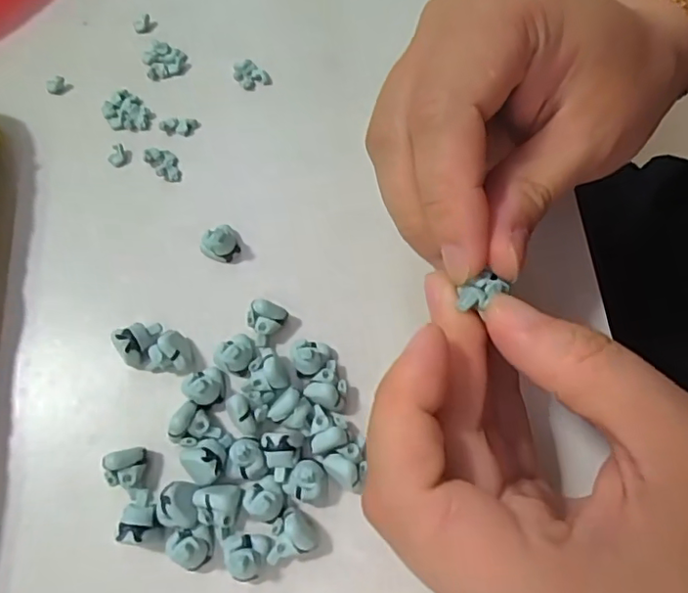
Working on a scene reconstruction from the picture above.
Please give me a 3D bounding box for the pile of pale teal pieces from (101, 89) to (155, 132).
[{"bbox_3d":[-0.080,-0.068,0.206,0.015,0.004,0.019,-42,75,-14],"label":"pile of pale teal pieces"}]

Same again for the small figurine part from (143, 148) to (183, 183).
[{"bbox_3d":[-0.064,-0.048,0.198,0.009,0.004,0.016,-40,74,-14],"label":"small figurine part"}]

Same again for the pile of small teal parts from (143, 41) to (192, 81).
[{"bbox_3d":[-0.069,-0.092,0.215,0.016,0.004,0.015,-16,70,-6],"label":"pile of small teal parts"}]

